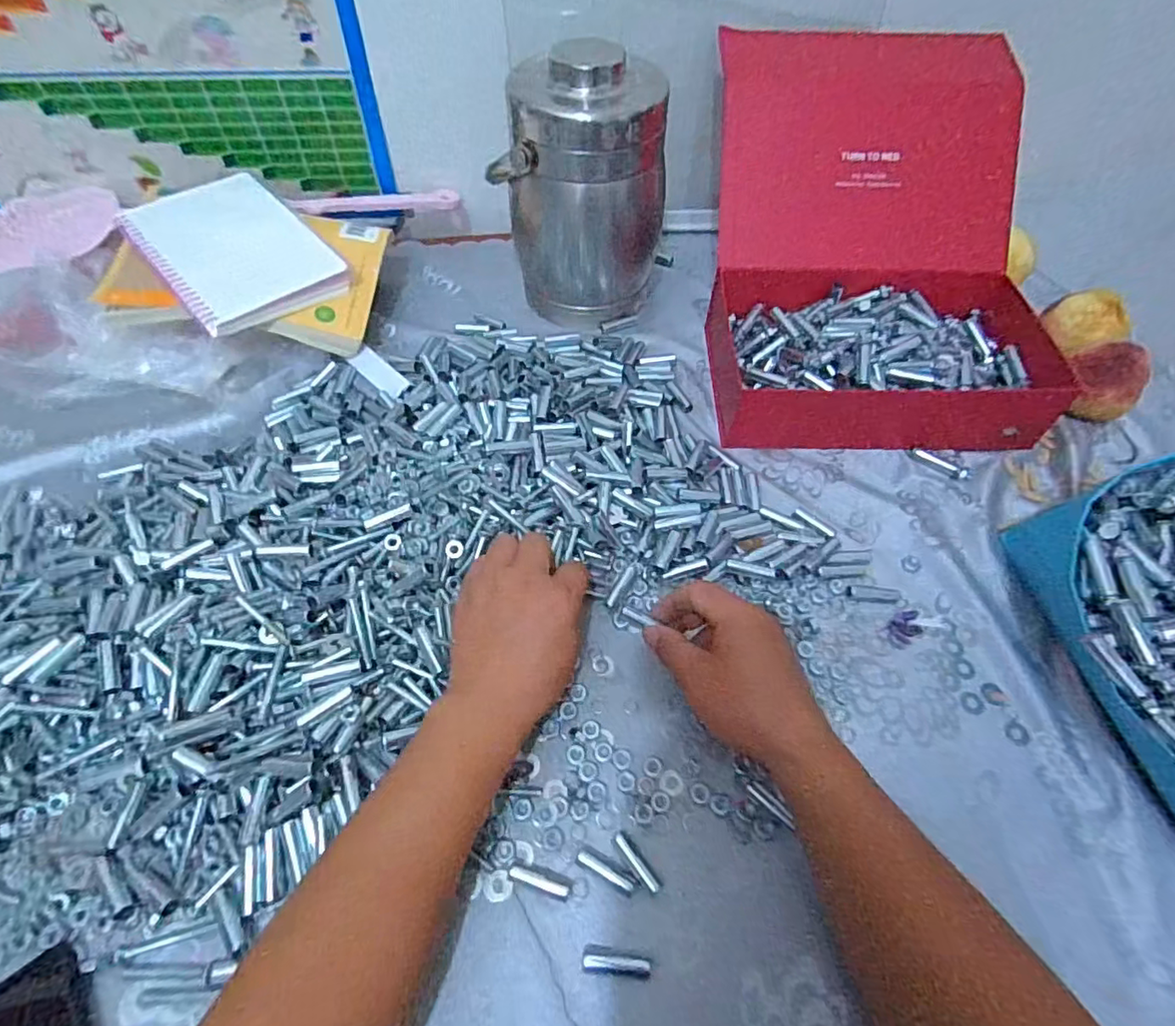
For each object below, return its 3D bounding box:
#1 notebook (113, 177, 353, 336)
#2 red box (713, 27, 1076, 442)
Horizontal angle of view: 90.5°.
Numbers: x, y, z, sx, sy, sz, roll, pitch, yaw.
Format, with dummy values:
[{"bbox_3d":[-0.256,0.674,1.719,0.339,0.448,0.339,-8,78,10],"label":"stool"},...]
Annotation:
[{"bbox_3d":[-0.369,-0.276,0.606,0.147,0.022,0.215,-38,71,-22],"label":"notebook"},{"bbox_3d":[0.286,-0.248,0.565,0.300,0.203,0.327,0,57,-1],"label":"red box"}]

